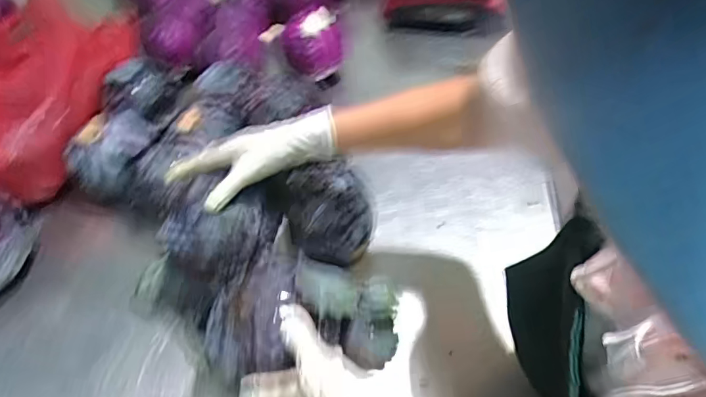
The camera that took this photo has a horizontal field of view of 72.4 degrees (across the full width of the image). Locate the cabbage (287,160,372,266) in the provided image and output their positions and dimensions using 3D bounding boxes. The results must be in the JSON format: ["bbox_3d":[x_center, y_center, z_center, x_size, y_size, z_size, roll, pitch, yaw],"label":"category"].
[{"bbox_3d":[-0.030,0.015,0.632,0.100,0.113,0.092,-10,49,-5],"label":"cabbage"}]

